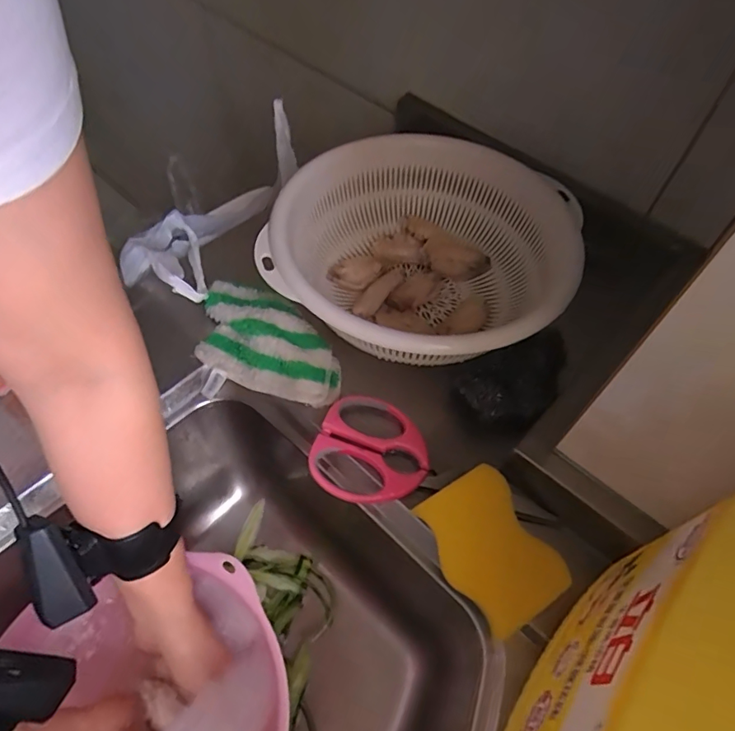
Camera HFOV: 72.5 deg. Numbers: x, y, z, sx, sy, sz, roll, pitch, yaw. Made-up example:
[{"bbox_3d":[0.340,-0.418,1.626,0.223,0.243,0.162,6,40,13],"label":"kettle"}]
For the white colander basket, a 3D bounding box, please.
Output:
[{"bbox_3d":[0.051,-0.108,0.488,0.258,0.088,0.275,1,58,-1],"label":"white colander basket"}]

